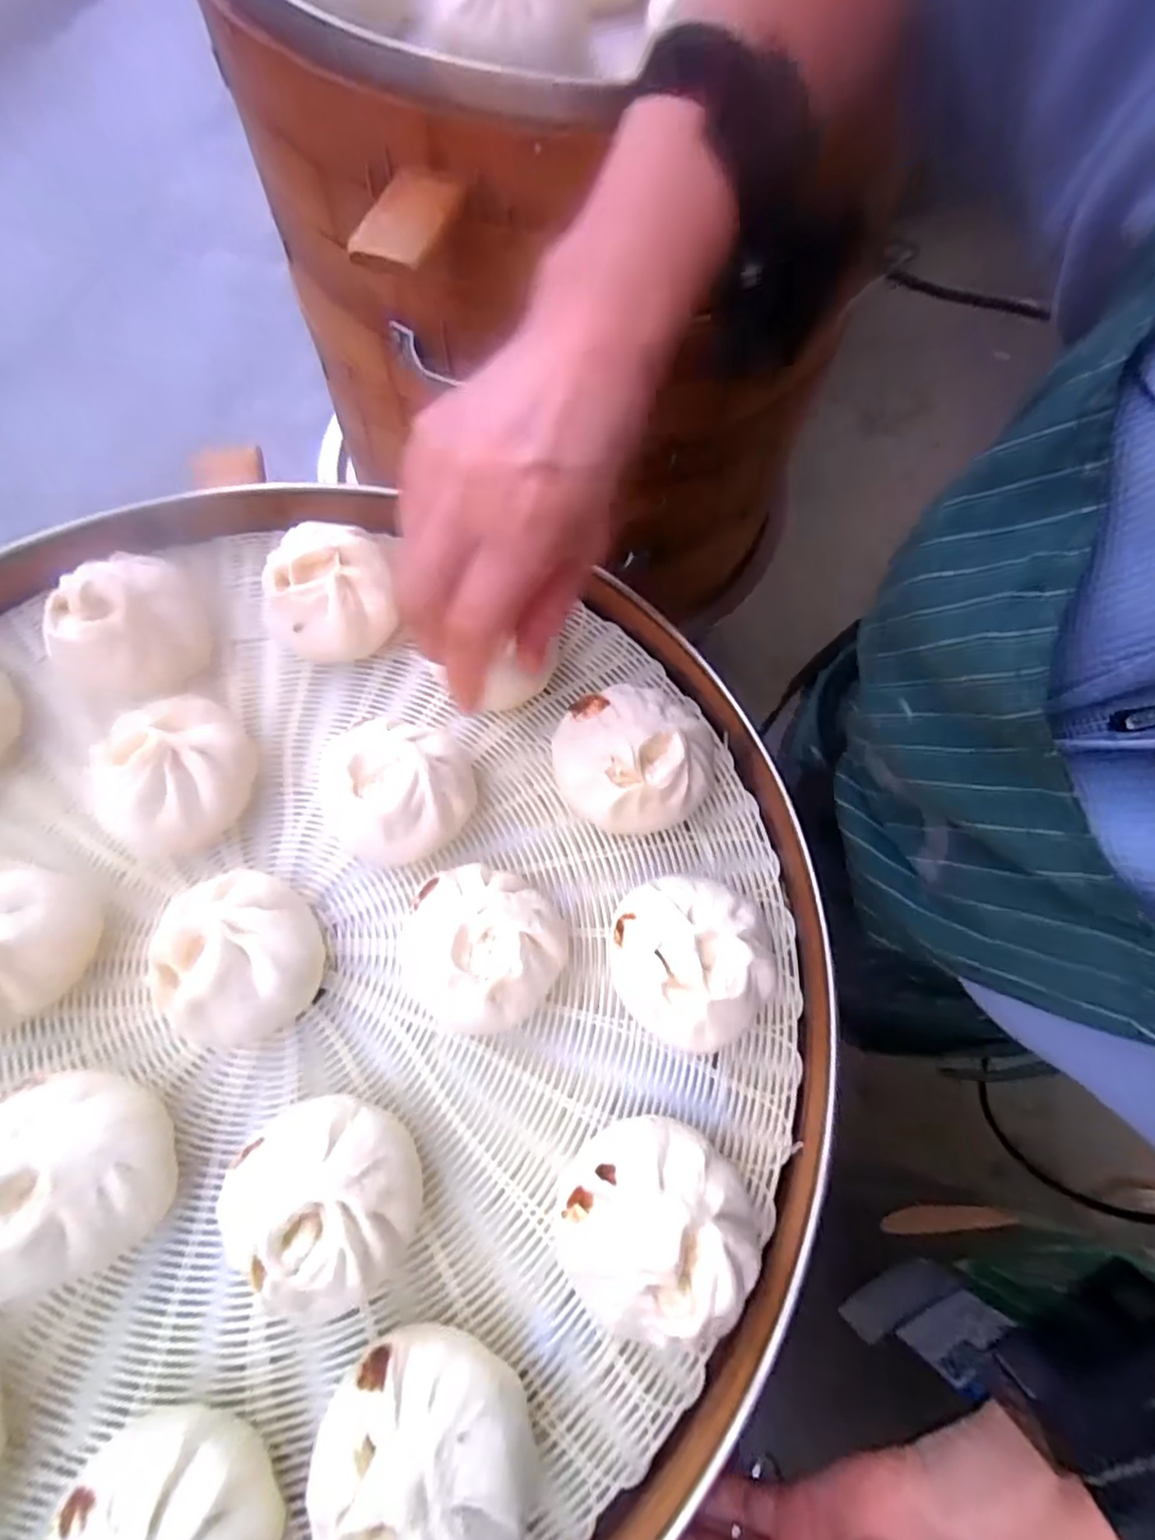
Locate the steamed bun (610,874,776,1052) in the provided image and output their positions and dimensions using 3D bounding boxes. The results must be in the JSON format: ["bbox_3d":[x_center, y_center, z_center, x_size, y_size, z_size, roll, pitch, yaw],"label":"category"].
[{"bbox_3d":[0.047,0.082,0.278,0.063,0.049,0.065,1,68,-3],"label":"steamed bun"}]

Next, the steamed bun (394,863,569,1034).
[{"bbox_3d":[-0.042,0.077,0.280,0.070,0.041,0.066,1,68,-3],"label":"steamed bun"}]

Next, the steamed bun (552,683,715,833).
[{"bbox_3d":[0.026,-0.004,0.310,0.071,0.050,0.062,-9,69,-7],"label":"steamed bun"}]

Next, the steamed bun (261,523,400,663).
[{"bbox_3d":[-0.123,-0.088,0.335,0.063,0.051,0.063,-3,68,-4],"label":"steamed bun"}]

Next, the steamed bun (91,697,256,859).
[{"bbox_3d":[-0.181,0.004,0.298,0.062,0.046,0.068,40,72,12],"label":"steamed bun"}]

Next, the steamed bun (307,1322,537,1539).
[{"bbox_3d":[-0.050,0.227,0.215,0.072,0.048,0.067,11,68,2],"label":"steamed bun"}]

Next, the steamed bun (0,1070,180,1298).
[{"bbox_3d":[-0.184,0.146,0.240,0.064,0.051,0.064,1,68,-3],"label":"steamed bun"}]

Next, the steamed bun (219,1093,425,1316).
[{"bbox_3d":[-0.092,0.158,0.243,0.069,0.046,0.065,30,70,9],"label":"steamed bun"}]

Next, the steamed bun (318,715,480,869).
[{"bbox_3d":[-0.083,0.012,0.301,0.067,0.044,0.059,7,68,0],"label":"steamed bun"}]

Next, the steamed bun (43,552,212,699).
[{"bbox_3d":[-0.217,-0.068,0.321,0.068,0.051,0.061,-30,73,-14],"label":"steamed bun"}]

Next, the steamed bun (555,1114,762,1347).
[{"bbox_3d":[0.026,0.167,0.243,0.065,0.050,0.067,1,68,-3],"label":"steamed bun"}]

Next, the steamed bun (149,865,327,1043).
[{"bbox_3d":[-0.137,0.078,0.271,0.056,0.047,0.061,1,68,-3],"label":"steamed bun"}]

